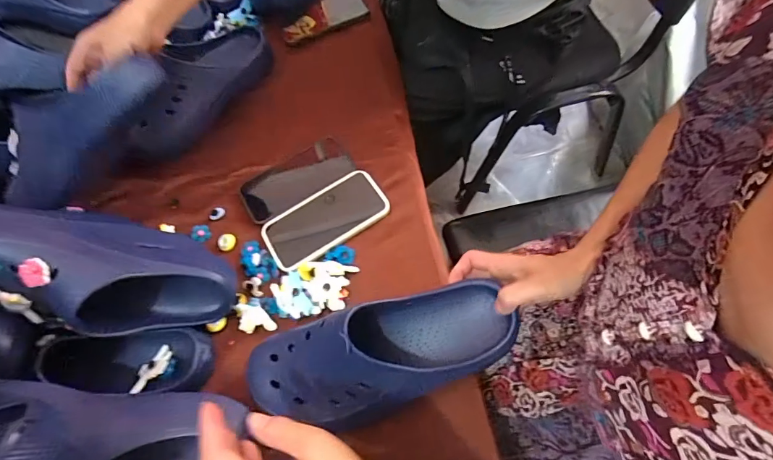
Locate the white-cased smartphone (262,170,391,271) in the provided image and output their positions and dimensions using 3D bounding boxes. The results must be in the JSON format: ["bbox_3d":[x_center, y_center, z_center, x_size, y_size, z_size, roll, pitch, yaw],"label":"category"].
[{"bbox_3d":[-0.082,-0.015,0.548,0.166,0.018,0.082,-31,76,-8],"label":"white-cased smartphone"}]

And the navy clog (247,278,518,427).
[{"bbox_3d":[-0.015,0.121,0.397,0.274,0.083,0.104,-17,65,1],"label":"navy clog"}]

